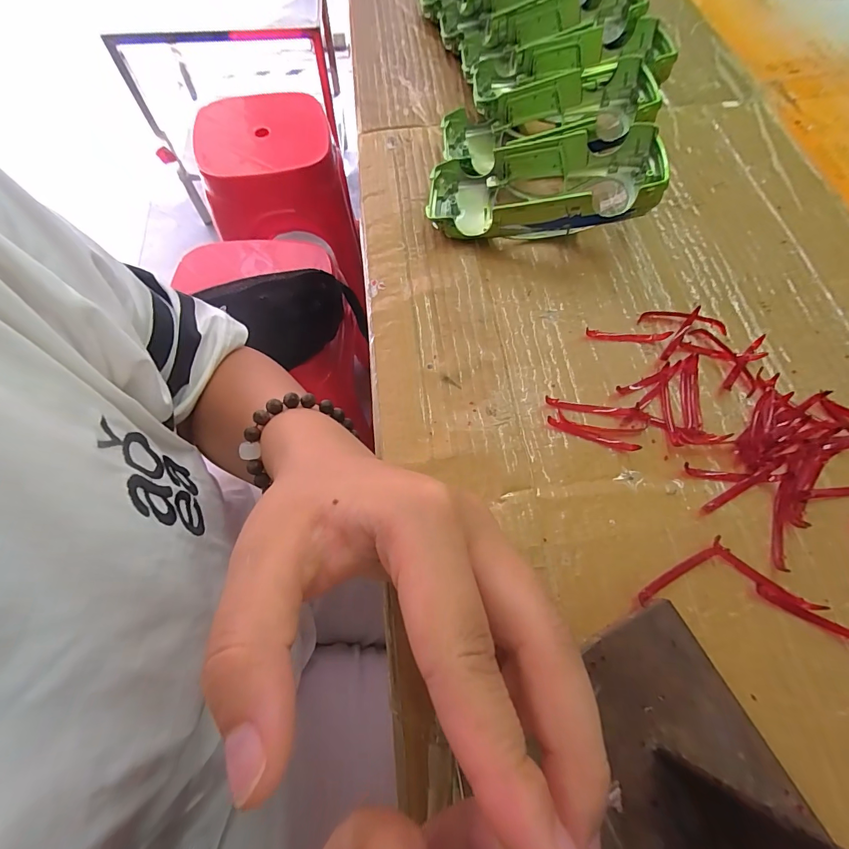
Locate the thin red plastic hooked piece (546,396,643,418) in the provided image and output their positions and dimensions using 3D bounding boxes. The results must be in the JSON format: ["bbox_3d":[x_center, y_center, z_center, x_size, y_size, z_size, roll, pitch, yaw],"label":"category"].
[{"bbox_3d":[0.086,-0.009,0.204,0.047,0.004,0.005,9,67,4],"label":"thin red plastic hooked piece"}]

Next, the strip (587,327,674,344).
[{"bbox_3d":[0.111,-0.049,0.220,0.043,0.005,0.006,6,67,3],"label":"strip"}]

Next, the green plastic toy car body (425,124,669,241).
[{"bbox_3d":[0.069,-0.140,0.240,0.132,0.041,0.064,6,67,3],"label":"green plastic toy car body"}]

